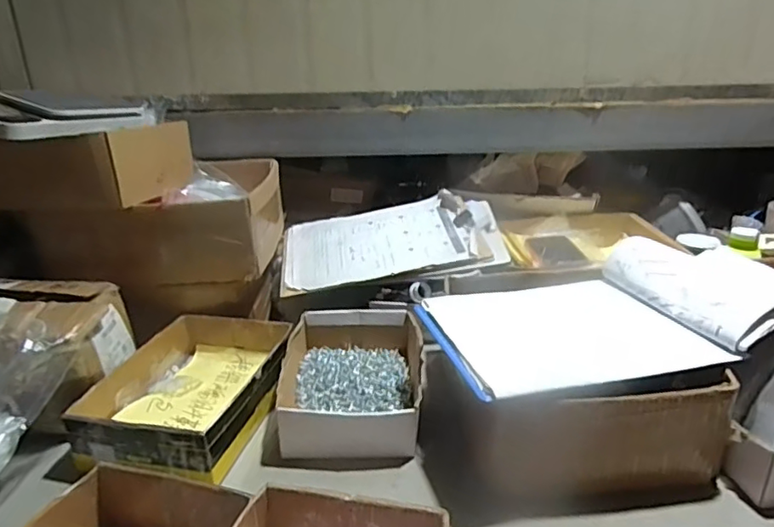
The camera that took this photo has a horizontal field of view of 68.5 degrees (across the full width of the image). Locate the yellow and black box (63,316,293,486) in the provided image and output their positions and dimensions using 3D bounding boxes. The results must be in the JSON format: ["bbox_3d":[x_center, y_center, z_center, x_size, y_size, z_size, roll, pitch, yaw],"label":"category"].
[{"bbox_3d":[-0.236,0.158,0.719,0.183,0.073,0.274,4,22,13],"label":"yellow and black box"}]

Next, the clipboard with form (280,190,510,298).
[{"bbox_3d":[0.005,-0.042,0.944,0.353,0.021,0.229,-9,34,0],"label":"clipboard with form"}]

